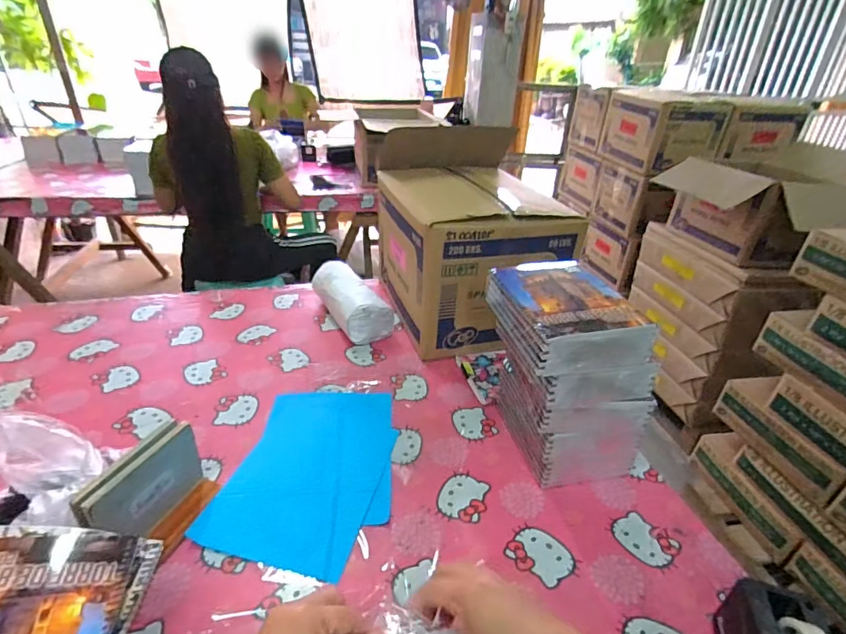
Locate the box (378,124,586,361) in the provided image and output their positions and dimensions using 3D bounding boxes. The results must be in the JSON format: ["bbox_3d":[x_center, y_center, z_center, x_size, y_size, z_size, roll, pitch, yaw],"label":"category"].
[{"bbox_3d":[0.097,-0.196,1.063,0.329,0.378,0.404,-7,32,-17],"label":"box"}]

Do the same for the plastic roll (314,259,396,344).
[{"bbox_3d":[-0.179,-0.045,1.082,0.101,0.089,0.257,-16,37,-31],"label":"plastic roll"}]

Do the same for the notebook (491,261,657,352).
[{"bbox_3d":[0.195,-0.033,0.645,0.153,0.017,0.208,-7,32,-9],"label":"notebook"}]

